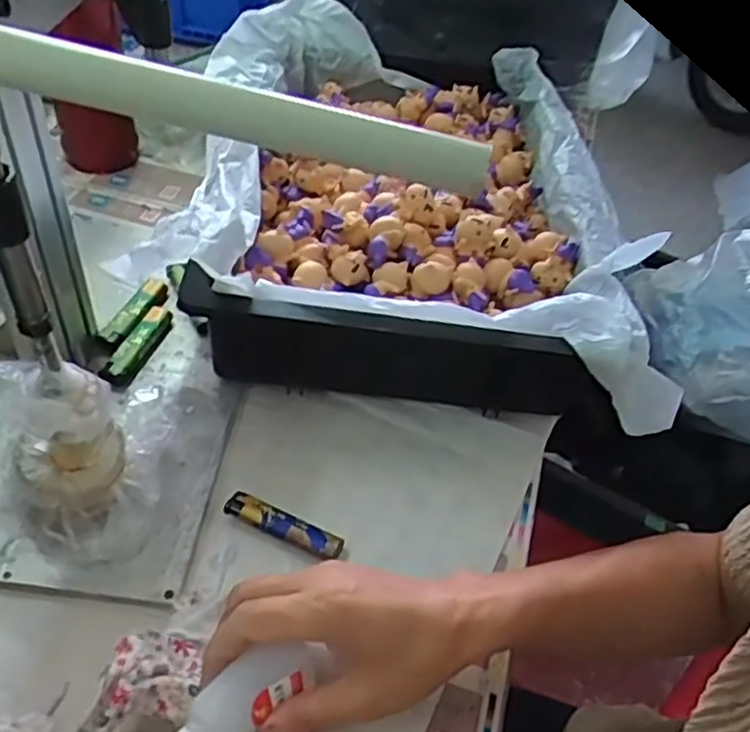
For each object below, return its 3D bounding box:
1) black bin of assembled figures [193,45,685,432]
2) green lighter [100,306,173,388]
[{"bbox_3d":[0.038,-0.144,0.652,0.354,0.126,0.429,4,46,-3],"label":"black bin of assembled figures"},{"bbox_3d":[-0.183,-0.016,0.561,0.021,0.015,0.077,16,46,12],"label":"green lighter"}]

